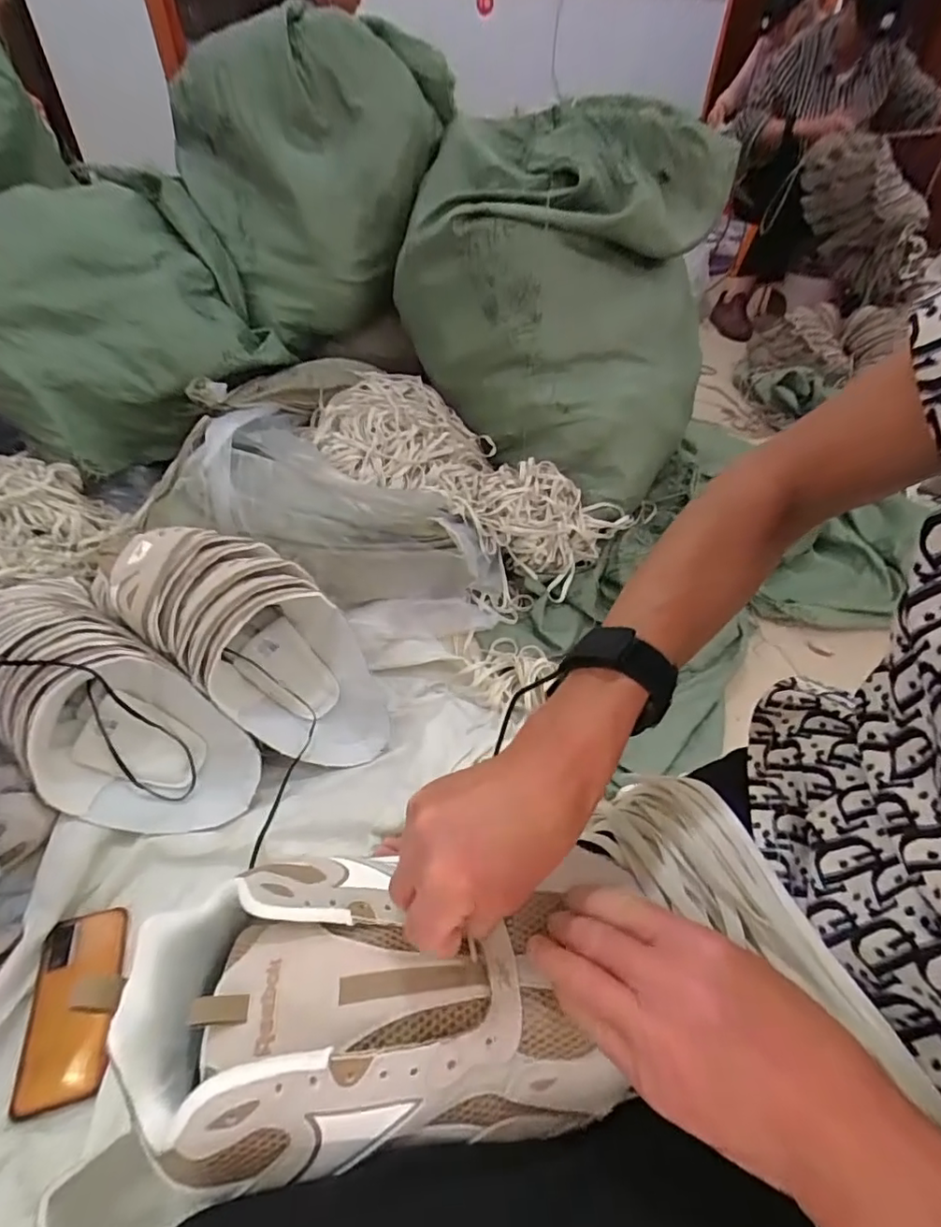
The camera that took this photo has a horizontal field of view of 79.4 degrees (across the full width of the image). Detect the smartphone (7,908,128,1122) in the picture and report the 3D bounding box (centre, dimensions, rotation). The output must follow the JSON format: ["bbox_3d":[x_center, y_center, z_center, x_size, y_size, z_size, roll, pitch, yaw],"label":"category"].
[{"bbox_3d":[-0.393,0.387,0.565,0.074,0.015,0.163,-2,48,-18],"label":"smartphone"}]

